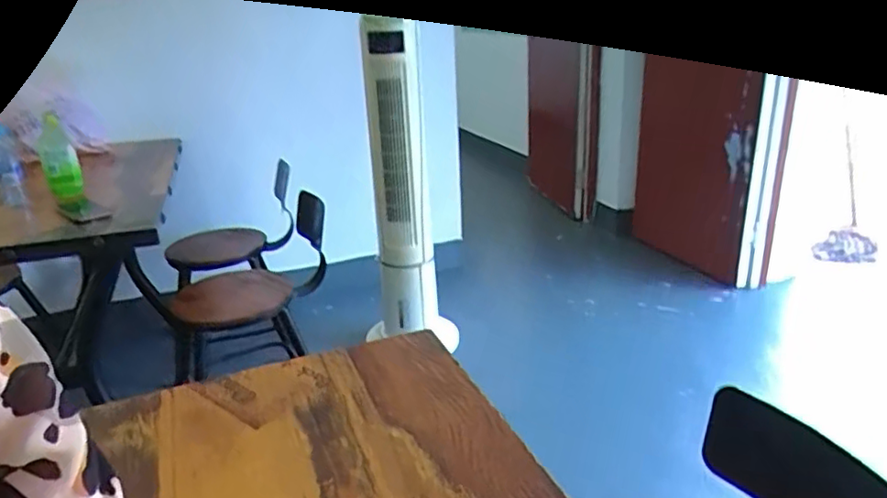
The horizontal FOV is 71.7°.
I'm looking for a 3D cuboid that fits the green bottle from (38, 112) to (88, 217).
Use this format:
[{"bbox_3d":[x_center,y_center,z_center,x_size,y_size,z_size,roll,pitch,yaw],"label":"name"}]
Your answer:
[{"bbox_3d":[-0.904,-0.188,1.456,0.073,0.064,0.279,-16,70,-27],"label":"green bottle"}]

